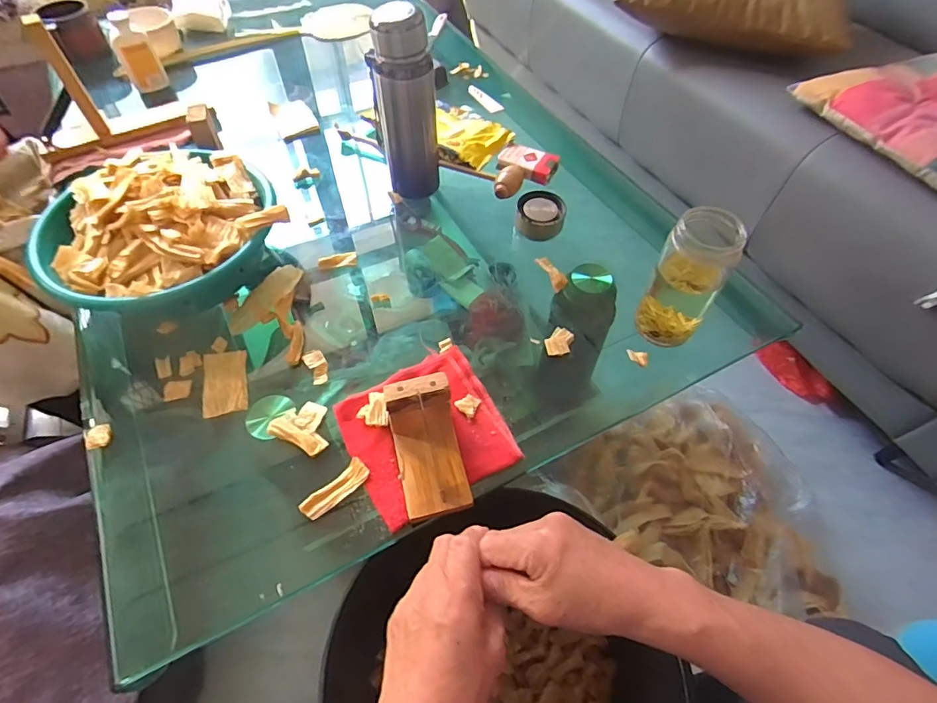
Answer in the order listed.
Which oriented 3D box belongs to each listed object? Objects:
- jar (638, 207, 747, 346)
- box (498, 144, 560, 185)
[{"bbox_3d":[0.232,-0.074,0.519,0.062,0.151,0.065,0,56,0],"label":"jar"},{"bbox_3d":[0.089,-0.286,0.742,0.088,0.026,0.047,22,59,14],"label":"box"}]

